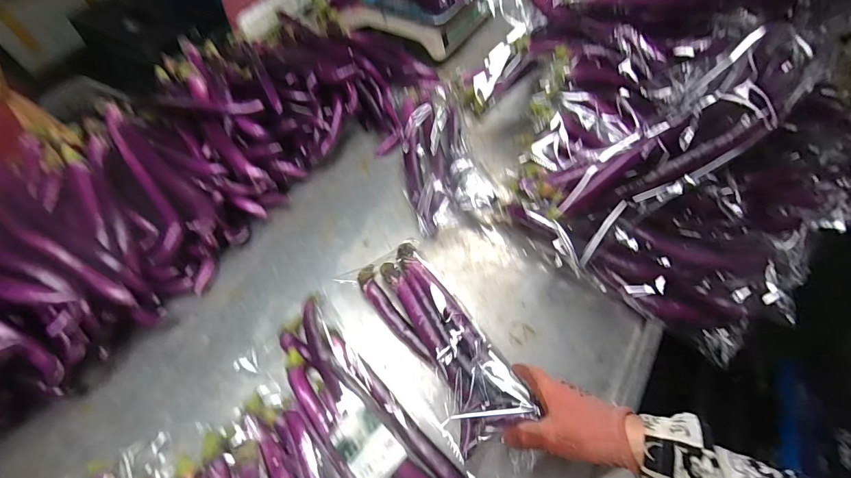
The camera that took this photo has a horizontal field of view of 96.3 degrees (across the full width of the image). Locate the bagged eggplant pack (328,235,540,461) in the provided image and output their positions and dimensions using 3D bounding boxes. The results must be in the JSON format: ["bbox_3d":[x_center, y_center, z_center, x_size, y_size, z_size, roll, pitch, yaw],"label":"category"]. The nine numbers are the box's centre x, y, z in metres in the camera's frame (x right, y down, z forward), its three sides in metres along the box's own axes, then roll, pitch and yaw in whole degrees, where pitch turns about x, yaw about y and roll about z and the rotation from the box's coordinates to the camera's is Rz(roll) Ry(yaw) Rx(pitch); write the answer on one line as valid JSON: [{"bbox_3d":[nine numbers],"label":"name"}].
[{"bbox_3d":[0.013,0.123,0.531,0.122,0.071,0.324,-30,49,-16],"label":"bagged eggplant pack"}]

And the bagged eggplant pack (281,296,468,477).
[{"bbox_3d":[-0.087,0.217,0.486,0.091,0.052,0.314,-39,63,-21],"label":"bagged eggplant pack"}]

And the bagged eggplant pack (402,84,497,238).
[{"bbox_3d":[0.018,-0.175,0.729,0.138,0.065,0.375,-11,57,-4],"label":"bagged eggplant pack"}]

